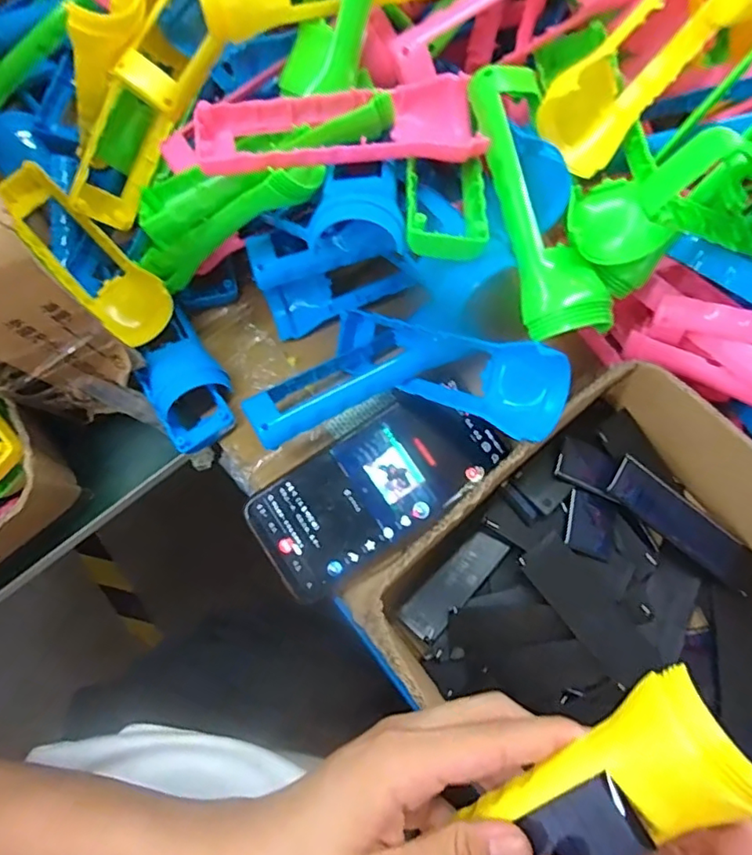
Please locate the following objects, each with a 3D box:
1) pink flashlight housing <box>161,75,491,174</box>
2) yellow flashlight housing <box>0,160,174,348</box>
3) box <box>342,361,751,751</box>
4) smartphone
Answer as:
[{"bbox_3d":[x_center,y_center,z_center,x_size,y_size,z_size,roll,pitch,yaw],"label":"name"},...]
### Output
[{"bbox_3d":[-0.027,-0.164,0.309,0.165,0.024,0.051,-5,76,-3],"label":"pink flashlight housing"},{"bbox_3d":[-0.196,-0.116,0.370,0.150,0.028,0.043,44,79,9],"label":"yellow flashlight housing"},{"bbox_3d":[0.204,0.187,0.312,0.241,0.096,0.419,-39,80,-10],"label":"box"},{"bbox_3d":[0.004,0.033,0.361,0.172,0.007,0.077,-38,79,-10],"label":"smartphone"}]

